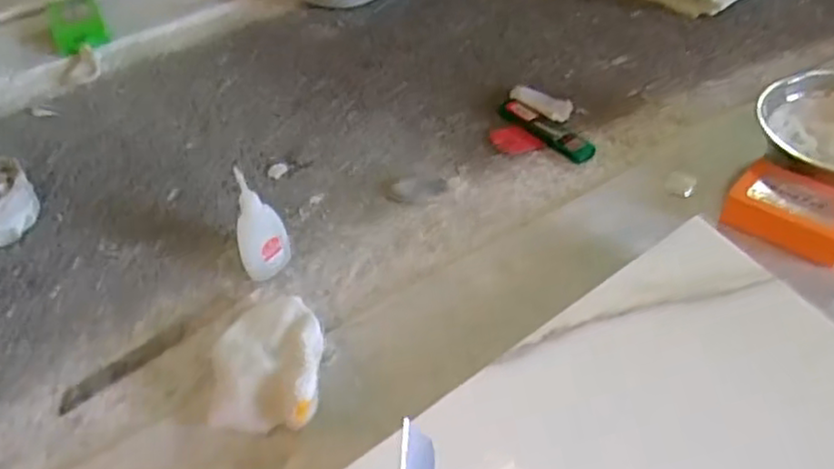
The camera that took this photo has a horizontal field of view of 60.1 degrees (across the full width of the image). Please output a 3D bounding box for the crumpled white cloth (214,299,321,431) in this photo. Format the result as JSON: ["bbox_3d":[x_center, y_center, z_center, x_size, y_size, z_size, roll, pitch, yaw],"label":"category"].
[{"bbox_3d":[-0.104,0.090,0.510,0.072,0.037,0.120,-7,44,-1],"label":"crumpled white cloth"}]

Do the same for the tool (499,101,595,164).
[{"bbox_3d":[0.128,-0.105,0.717,0.025,0.015,0.110,-30,49,-24],"label":"tool"}]

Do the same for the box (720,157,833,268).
[{"bbox_3d":[0.304,-0.018,0.584,0.067,0.034,0.098,-32,50,-25],"label":"box"}]

